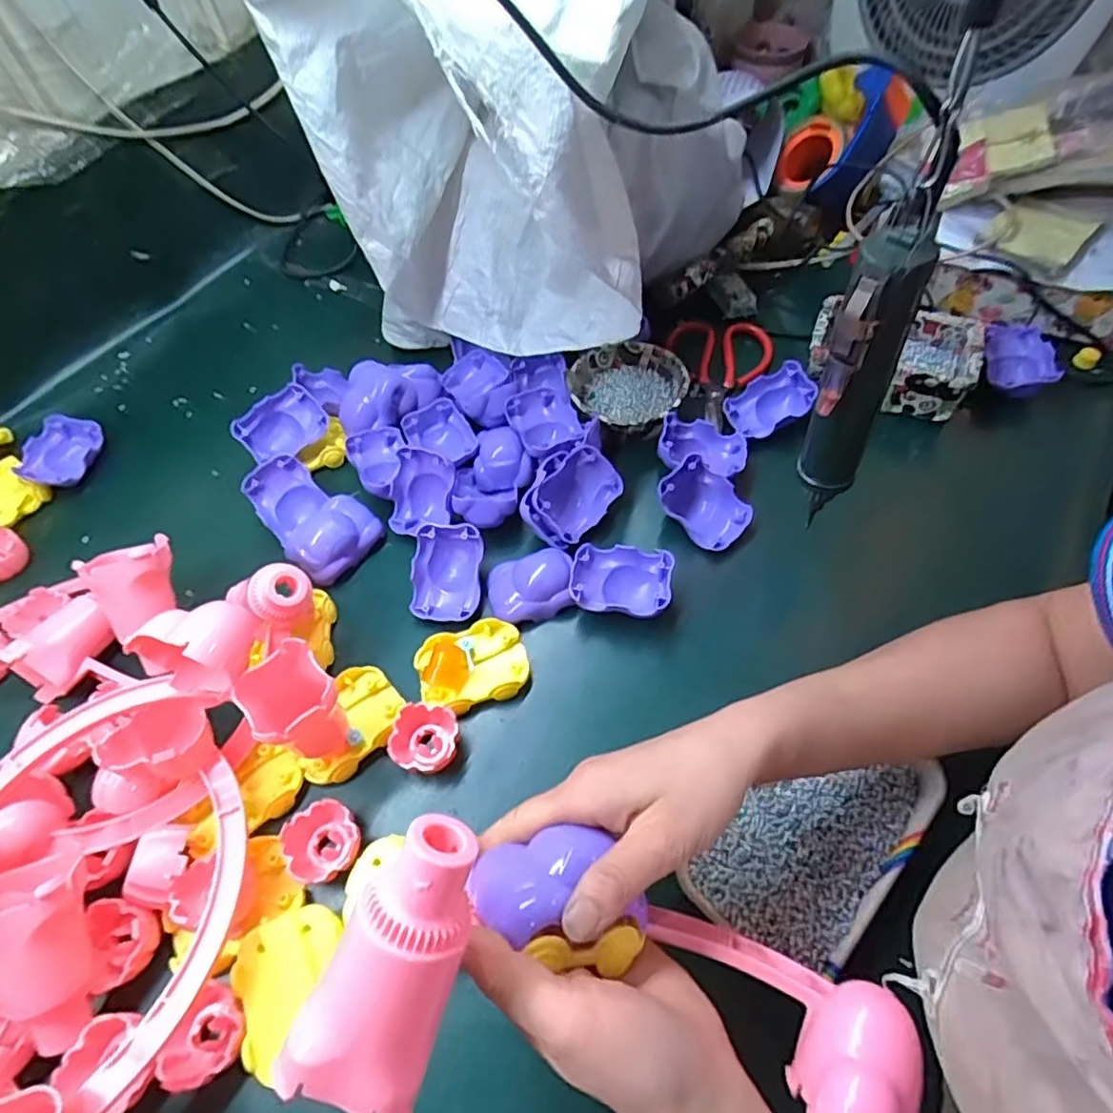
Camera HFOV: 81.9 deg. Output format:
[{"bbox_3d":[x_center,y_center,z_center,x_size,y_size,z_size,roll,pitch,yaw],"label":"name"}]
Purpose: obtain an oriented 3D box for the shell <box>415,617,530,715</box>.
[{"bbox_3d":[-0.065,0.086,0.501,0.082,0.026,0.063,-17,57,-9],"label":"shell"}]

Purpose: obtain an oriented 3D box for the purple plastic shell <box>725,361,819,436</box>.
[{"bbox_3d":[0.206,-0.150,0.620,0.077,0.030,0.055,-31,75,3],"label":"purple plastic shell"}]

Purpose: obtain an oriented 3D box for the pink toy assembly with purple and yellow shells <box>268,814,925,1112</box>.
[{"bbox_3d":[0.029,0.178,0.266,0.238,0.090,0.109,21,56,-11],"label":"pink toy assembly with purple and yellow shells"}]

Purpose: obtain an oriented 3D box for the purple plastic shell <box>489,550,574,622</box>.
[{"bbox_3d":[-0.022,0.026,0.533,0.068,0.032,0.051,-7,56,-2],"label":"purple plastic shell"}]

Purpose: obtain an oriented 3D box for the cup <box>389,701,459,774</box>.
[{"bbox_3d":[-0.094,0.137,0.471,0.048,0.032,0.048,-1,56,2],"label":"cup"}]

